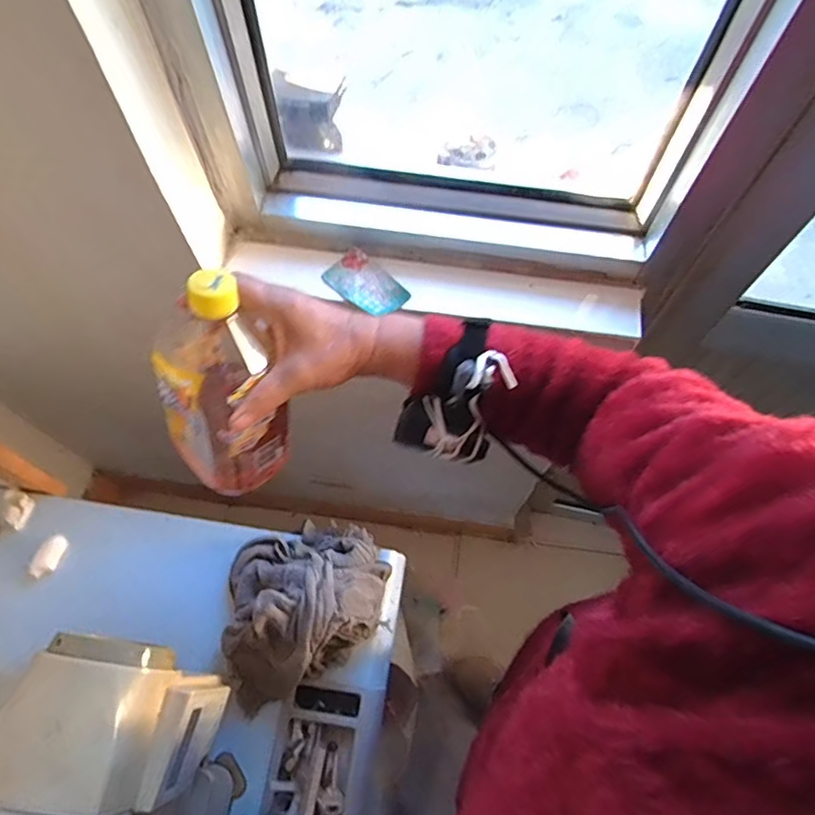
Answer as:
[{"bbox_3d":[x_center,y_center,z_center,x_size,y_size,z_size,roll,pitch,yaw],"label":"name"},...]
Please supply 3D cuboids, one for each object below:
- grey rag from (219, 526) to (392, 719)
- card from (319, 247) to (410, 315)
[{"bbox_3d":[-0.113,0.195,0.576,0.184,0.057,0.147,-27,68,-12],"label":"grey rag"},{"bbox_3d":[-0.044,-0.129,0.587,0.052,0.008,0.084,-40,72,-17],"label":"card"}]

